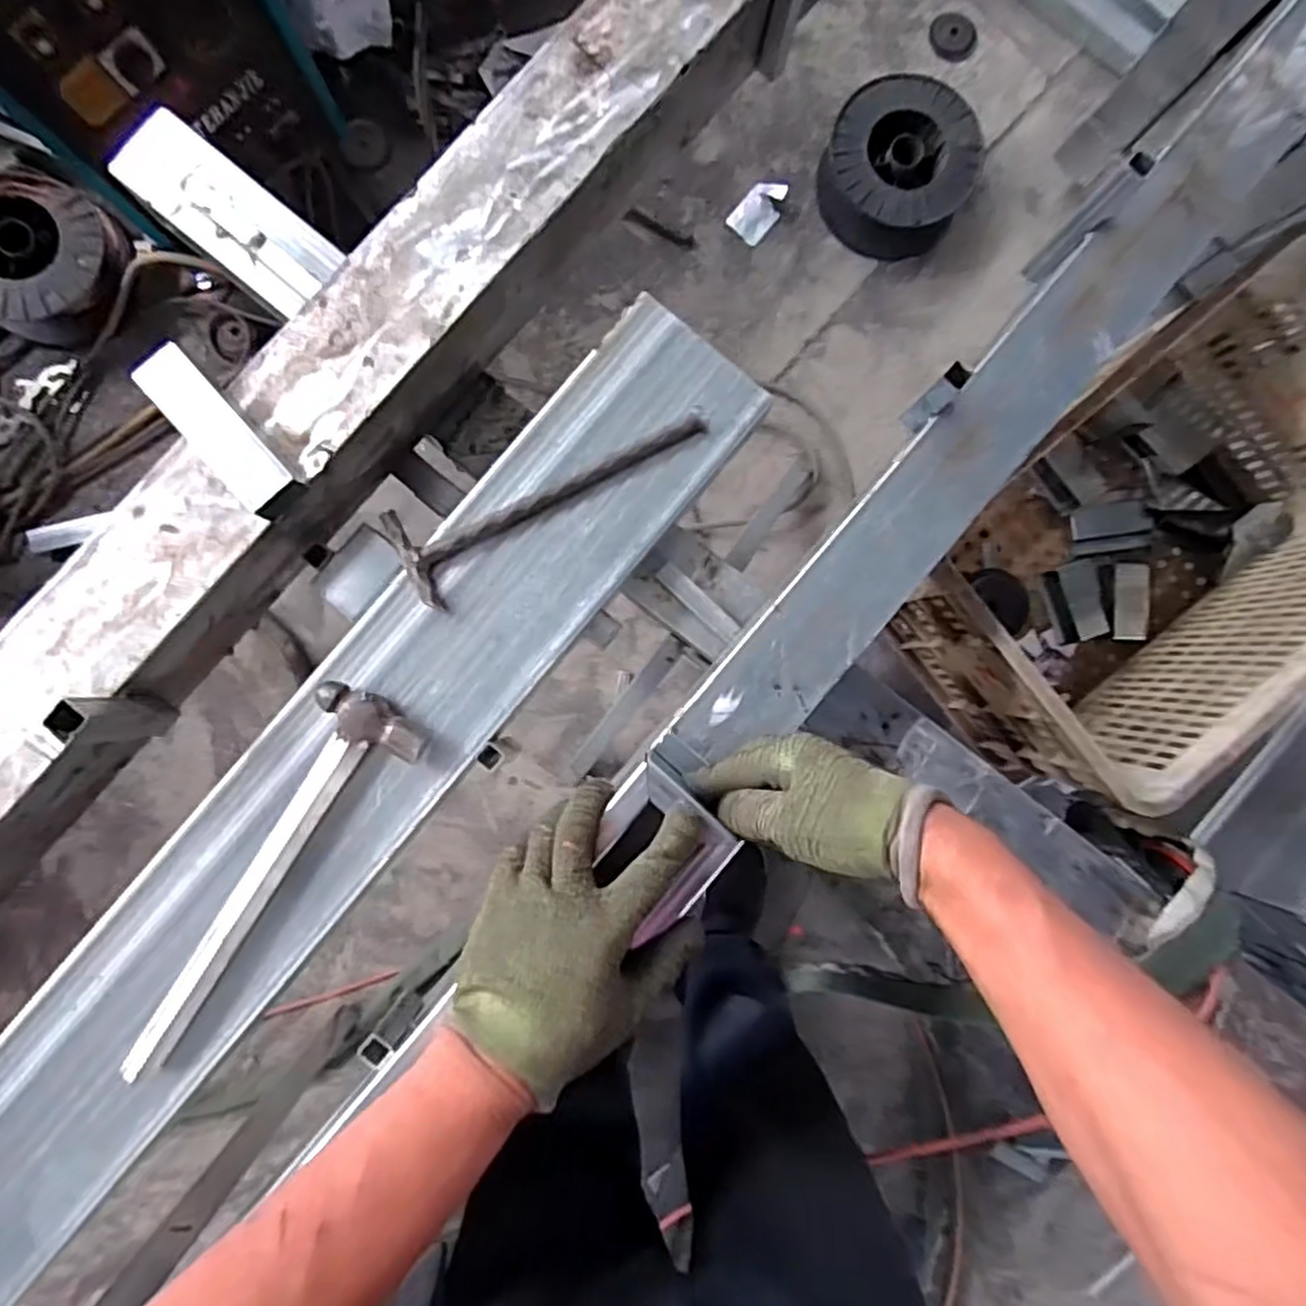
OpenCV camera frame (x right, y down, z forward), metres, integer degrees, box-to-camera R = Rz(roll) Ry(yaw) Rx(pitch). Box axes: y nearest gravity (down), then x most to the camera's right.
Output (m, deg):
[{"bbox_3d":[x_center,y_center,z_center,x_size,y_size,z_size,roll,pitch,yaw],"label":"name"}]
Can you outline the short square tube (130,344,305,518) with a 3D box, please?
[{"bbox_3d":[-0.322,-0.162,0.539,0.040,0.034,0.131,-41,91,-3],"label":"short square tube"}]

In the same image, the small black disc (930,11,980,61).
[{"bbox_3d":[0.549,-1.125,1.326,0.091,0.021,0.082,40,88,-1],"label":"small black disc"}]

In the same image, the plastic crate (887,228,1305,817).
[{"bbox_3d":[0.549,-0.125,0.826,0.510,0.269,0.348,-39,91,-3],"label":"plastic crate"}]

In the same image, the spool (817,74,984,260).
[{"bbox_3d":[0.433,-0.853,1.281,0.254,0.129,0.232,0,89,-3],"label":"spool"}]

